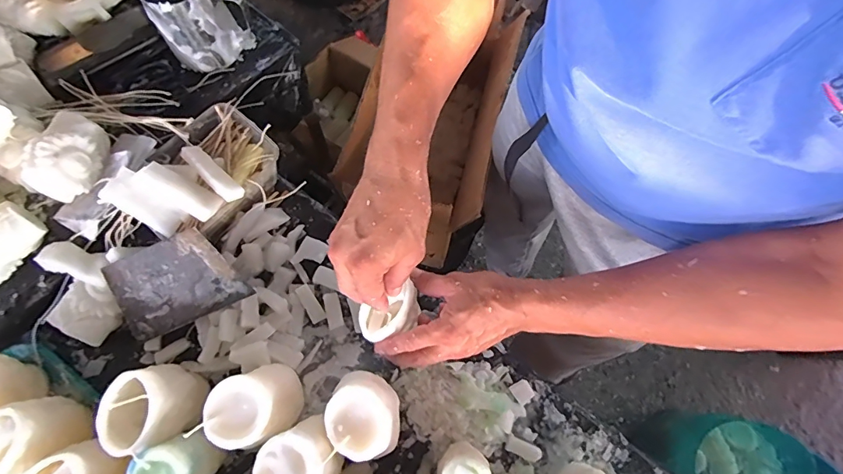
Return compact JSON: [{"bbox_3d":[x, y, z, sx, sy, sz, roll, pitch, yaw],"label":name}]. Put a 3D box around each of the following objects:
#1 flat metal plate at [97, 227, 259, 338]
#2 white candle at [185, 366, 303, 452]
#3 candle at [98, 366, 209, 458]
[{"bbox_3d":[-0.280,0.053,0.488,0.136,0.005,0.095,-24,110,0],"label":"flat metal plate"},{"bbox_3d":[-0.166,0.168,0.433,0.084,0.068,0.070,-29,74,-12],"label":"white candle"},{"bbox_3d":[-0.267,0.170,0.433,0.063,0.079,0.078,15,71,3],"label":"candle"}]

